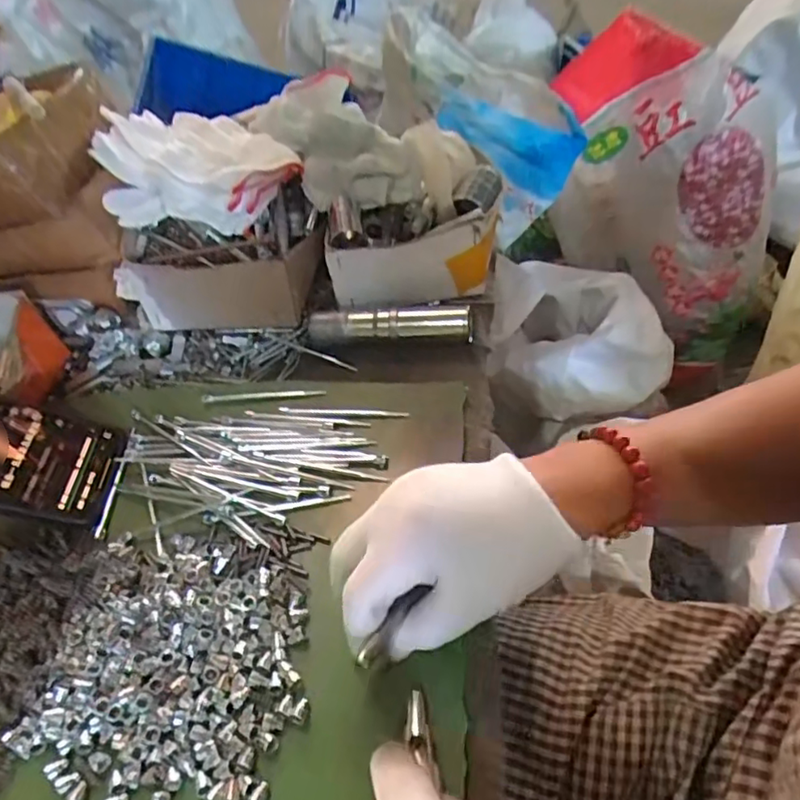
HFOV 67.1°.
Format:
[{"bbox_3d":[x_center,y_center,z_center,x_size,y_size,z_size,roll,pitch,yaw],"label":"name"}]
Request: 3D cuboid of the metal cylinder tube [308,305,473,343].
[{"bbox_3d":[-0.009,-0.055,0.454,0.123,0.025,0.021,0,48,8],"label":"metal cylinder tube"}]

